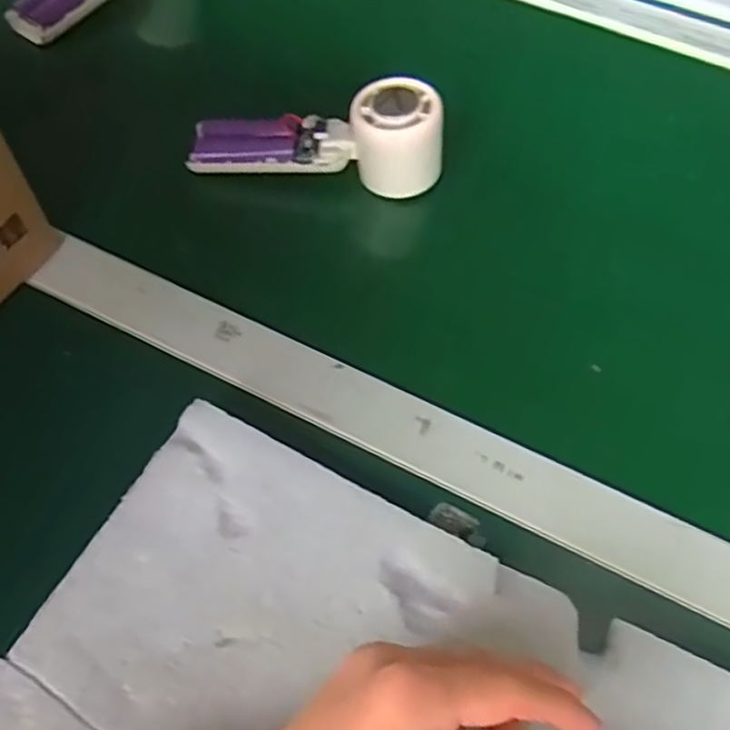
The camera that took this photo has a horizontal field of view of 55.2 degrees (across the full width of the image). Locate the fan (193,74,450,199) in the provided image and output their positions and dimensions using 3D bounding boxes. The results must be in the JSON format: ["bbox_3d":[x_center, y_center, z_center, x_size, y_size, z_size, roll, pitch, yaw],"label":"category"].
[{"bbox_3d":[-0.031,-0.148,0.457,0.160,0.068,0.044,6,57,0],"label":"fan"}]

